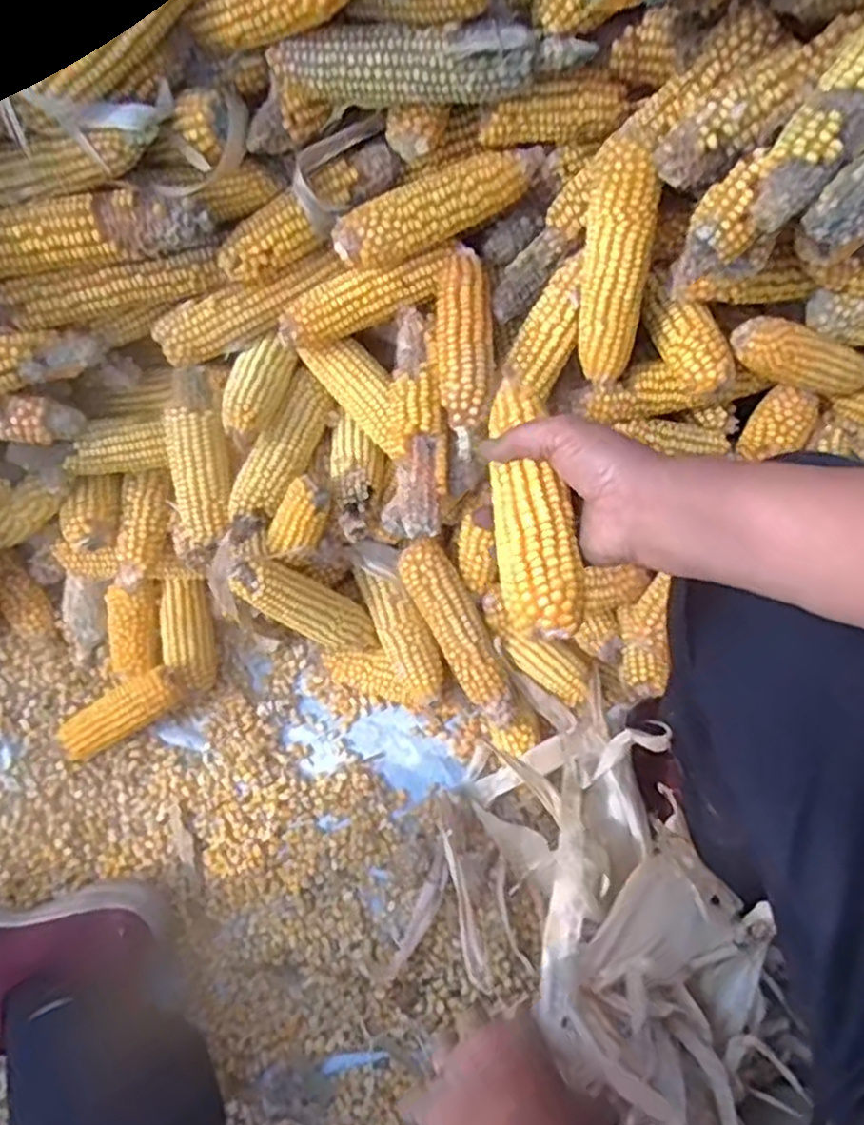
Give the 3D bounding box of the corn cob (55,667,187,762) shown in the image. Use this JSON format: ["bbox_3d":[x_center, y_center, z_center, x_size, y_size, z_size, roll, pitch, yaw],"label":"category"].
[{"bbox_3d":[-0.298,0.146,0.720,0.133,0.035,0.039,-32,69,8],"label":"corn cob"}]

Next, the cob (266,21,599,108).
[{"bbox_3d":[0.000,-0.350,0.521,0.213,0.042,0.040,-4,68,1],"label":"cob"}]

